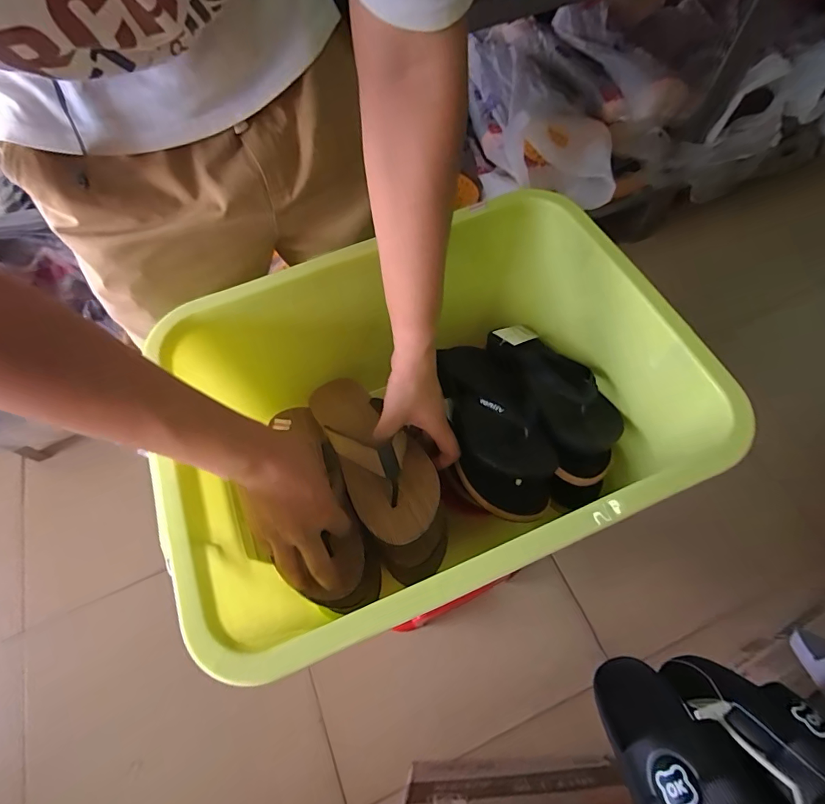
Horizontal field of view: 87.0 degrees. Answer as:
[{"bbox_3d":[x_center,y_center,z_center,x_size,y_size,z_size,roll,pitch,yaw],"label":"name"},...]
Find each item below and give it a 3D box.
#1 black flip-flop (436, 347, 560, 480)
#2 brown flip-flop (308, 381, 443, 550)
[{"bbox_3d":[0.089,-0.003,0.544,0.089,0.057,0.228,-21,48,-7],"label":"black flip-flop"},{"bbox_3d":[-0.052,0.048,0.521,0.095,0.047,0.241,-29,52,-11],"label":"brown flip-flop"}]

